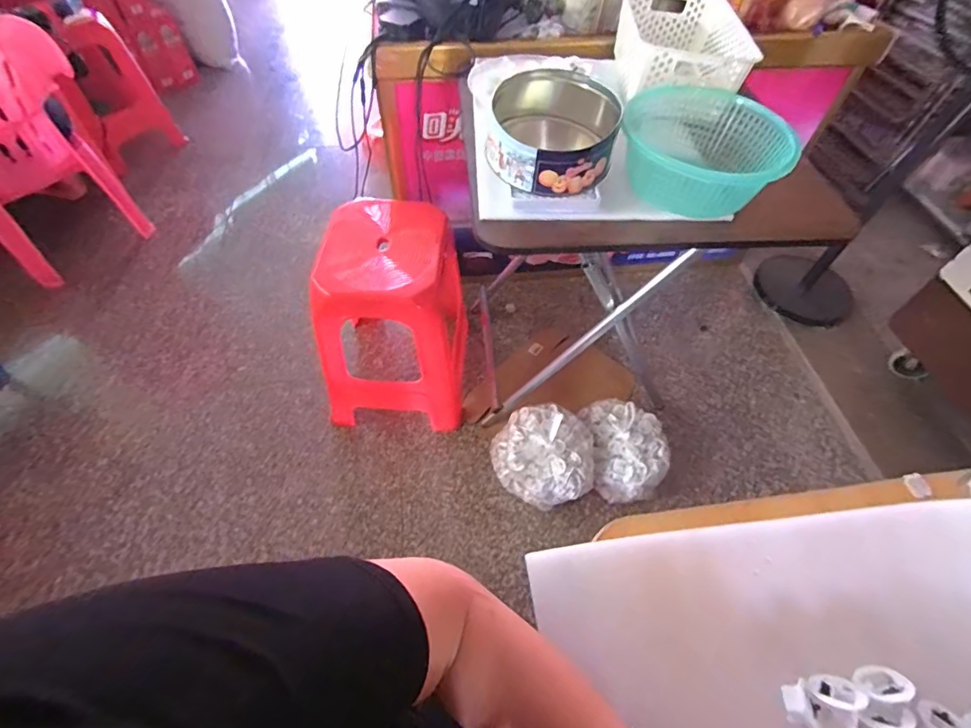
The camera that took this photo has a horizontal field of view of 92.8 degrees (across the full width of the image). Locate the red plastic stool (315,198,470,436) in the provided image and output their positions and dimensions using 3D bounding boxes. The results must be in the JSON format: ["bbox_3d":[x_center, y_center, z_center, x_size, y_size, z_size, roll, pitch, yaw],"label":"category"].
[{"bbox_3d":[-0.217,-0.122,1.159,0.324,0.463,0.369,3,55,0],"label":"red plastic stool"}]

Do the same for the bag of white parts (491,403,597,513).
[{"bbox_3d":[0.139,0.214,1.100,0.193,0.158,0.251,-39,65,-25],"label":"bag of white parts"}]

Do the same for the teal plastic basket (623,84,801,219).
[{"bbox_3d":[0.312,-0.309,0.679,0.223,0.090,0.188,9,56,4],"label":"teal plastic basket"}]

